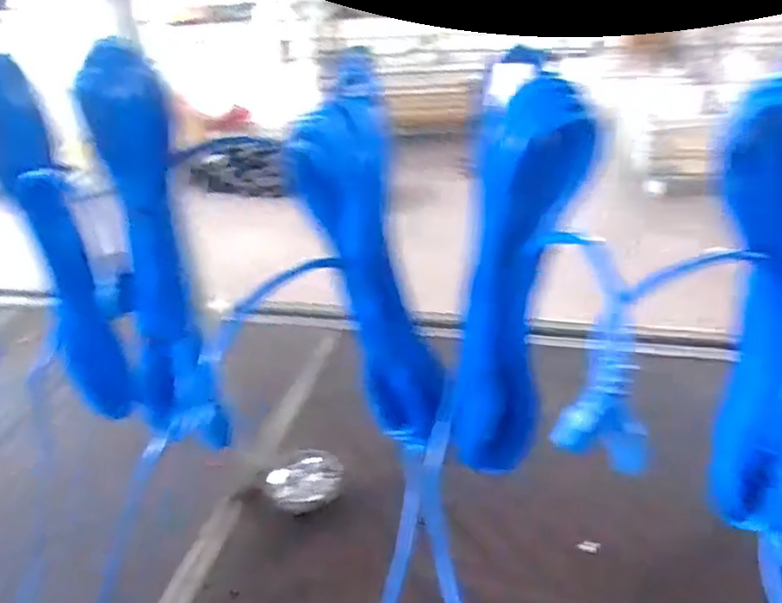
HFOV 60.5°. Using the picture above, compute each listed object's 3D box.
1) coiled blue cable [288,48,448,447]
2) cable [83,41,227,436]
[{"bbox_3d":[-0.012,-0.012,0.549,0.104,0.328,0.059,-8,31,-5],"label":"coiled blue cable"},{"bbox_3d":[-0.208,-0.028,0.601,0.056,0.368,0.071,4,32,15],"label":"cable"}]

